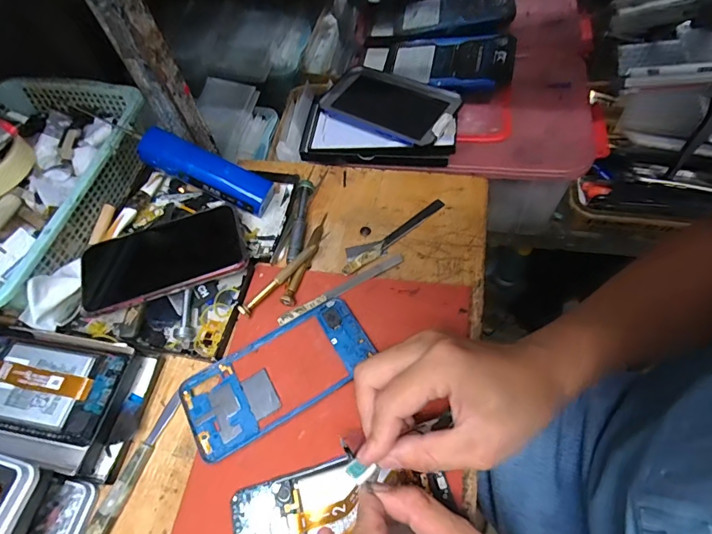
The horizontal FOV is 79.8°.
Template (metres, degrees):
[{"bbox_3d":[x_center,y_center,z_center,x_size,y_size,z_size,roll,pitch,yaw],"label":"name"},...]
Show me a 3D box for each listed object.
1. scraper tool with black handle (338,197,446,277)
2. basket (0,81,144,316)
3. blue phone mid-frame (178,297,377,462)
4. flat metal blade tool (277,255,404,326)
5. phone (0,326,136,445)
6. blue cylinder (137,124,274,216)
[{"bbox_3d":[0.037,-0.031,0.425,0.125,0.011,0.026,-31,62,-12],"label":"scraper tool with black handle"},{"bbox_3d":[-0.349,-0.084,0.426,0.195,0.066,0.271,13,62,12],"label":"basket"},{"bbox_3d":[-0.065,0.089,0.356,0.159,0.004,0.073,-30,62,-11],"label":"blue phone mid-frame"},{"bbox_3d":[-0.012,0.019,0.389,0.127,0.004,0.009,-28,62,-11],"label":"flat metal blade tool"},{"bbox_3d":[-0.276,0.094,0.357,0.158,0.008,0.079,8,60,7],"label":"phone"},{"bbox_3d":[-0.150,-0.096,0.430,0.136,0.030,0.035,25,62,-4],"label":"blue cylinder"}]

